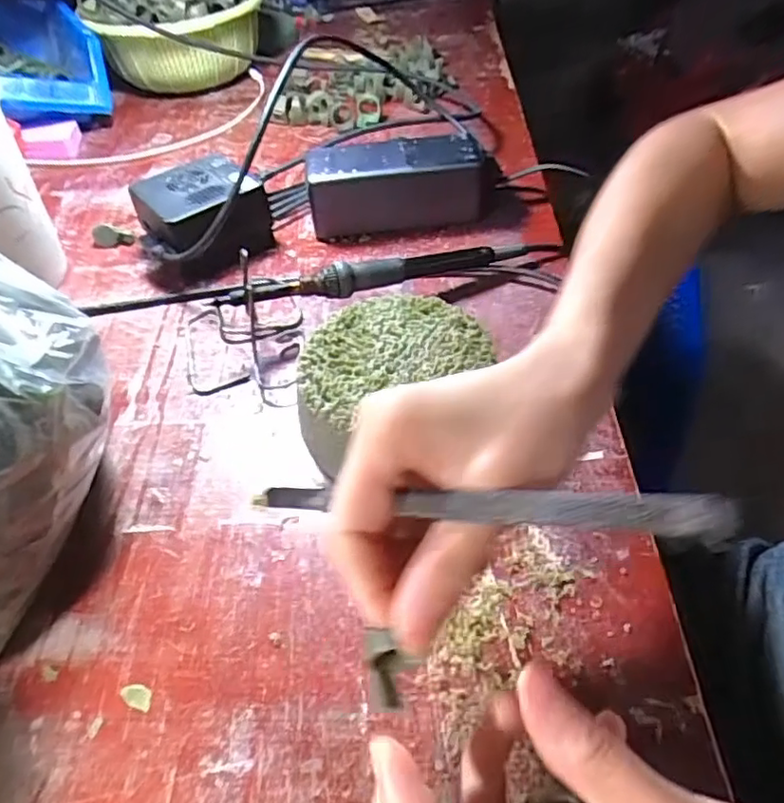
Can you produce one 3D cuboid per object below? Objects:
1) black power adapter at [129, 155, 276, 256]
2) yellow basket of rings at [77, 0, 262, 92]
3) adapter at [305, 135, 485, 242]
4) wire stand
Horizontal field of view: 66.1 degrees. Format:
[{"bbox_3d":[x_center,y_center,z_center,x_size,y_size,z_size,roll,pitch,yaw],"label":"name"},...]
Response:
[{"bbox_3d":[-0.141,-0.139,0.452,0.085,0.051,0.077,-33,53,-24],"label":"black power adapter"},{"bbox_3d":[-0.226,-0.399,0.650,0.184,0.122,0.175,-17,50,-12],"label":"yellow basket of rings"},{"bbox_3d":[0.005,-0.164,0.461,0.133,0.053,0.050,-6,47,-1],"label":"adapter"},{"bbox_3d":[-0.093,-0.044,0.367,0.077,0.046,0.099,-10,47,-5],"label":"wire stand"}]

